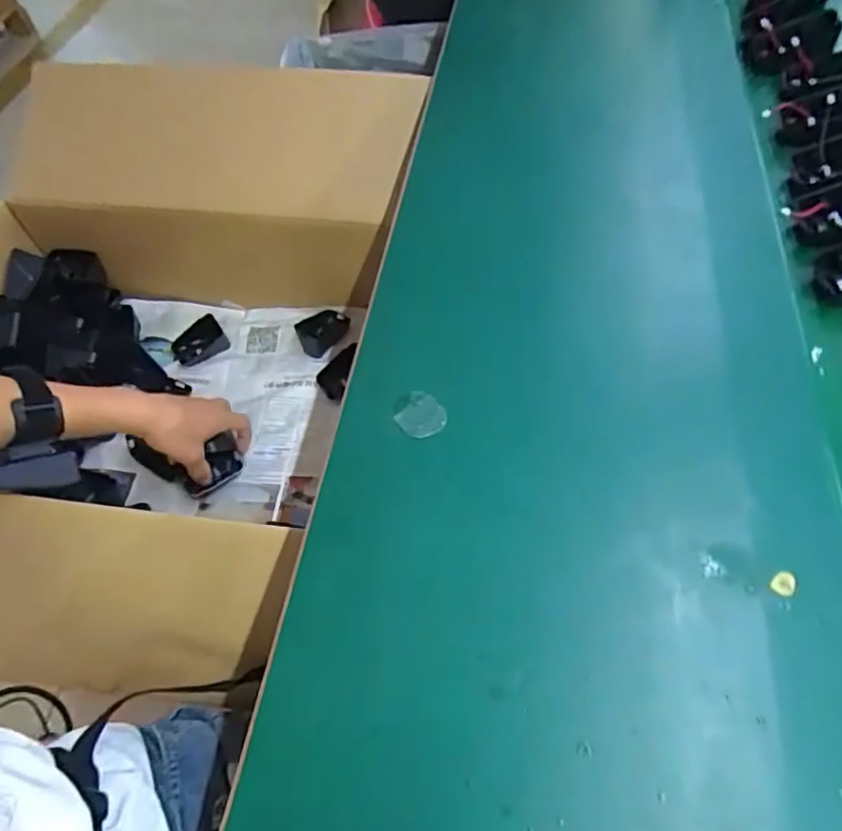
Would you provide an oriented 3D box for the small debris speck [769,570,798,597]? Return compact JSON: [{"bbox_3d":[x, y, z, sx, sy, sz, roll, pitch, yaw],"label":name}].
[{"bbox_3d":[0.188,0.087,0.300,0.011,0.004,0.014,37,66,25],"label":"small debris speck"}]

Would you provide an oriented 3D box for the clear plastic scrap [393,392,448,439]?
[{"bbox_3d":[0.000,0.000,0.373,0.029,0.004,0.034,-32,59,-16],"label":"clear plastic scrap"}]

